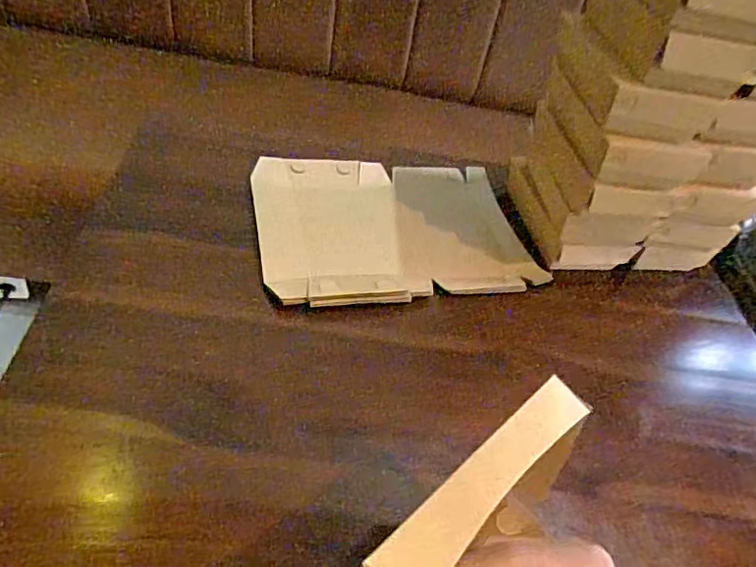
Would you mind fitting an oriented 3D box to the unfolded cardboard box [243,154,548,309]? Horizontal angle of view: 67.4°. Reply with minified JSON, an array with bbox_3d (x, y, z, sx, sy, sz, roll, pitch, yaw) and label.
[{"bbox_3d":[0.017,-0.070,0.686,0.314,0.020,0.248,-3,45,-18],"label":"unfolded cardboard box"}]

